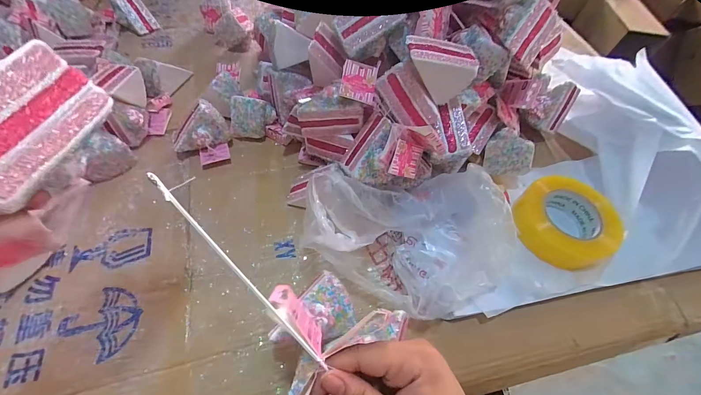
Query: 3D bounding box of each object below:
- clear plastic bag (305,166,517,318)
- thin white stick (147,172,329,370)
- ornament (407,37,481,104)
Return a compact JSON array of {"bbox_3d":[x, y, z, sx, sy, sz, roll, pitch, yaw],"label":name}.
[{"bbox_3d":[0.068,0.044,0.381,0.220,0.133,0.176,4,59,-1],"label":"clear plastic bag"},{"bbox_3d":[-0.075,0.052,0.207,0.005,0.007,0.170,-42,100,-25],"label":"thin white stick"},{"bbox_3d":[0.111,-0.162,0.389,0.084,0.062,0.048,2,59,-2],"label":"ornament"}]

